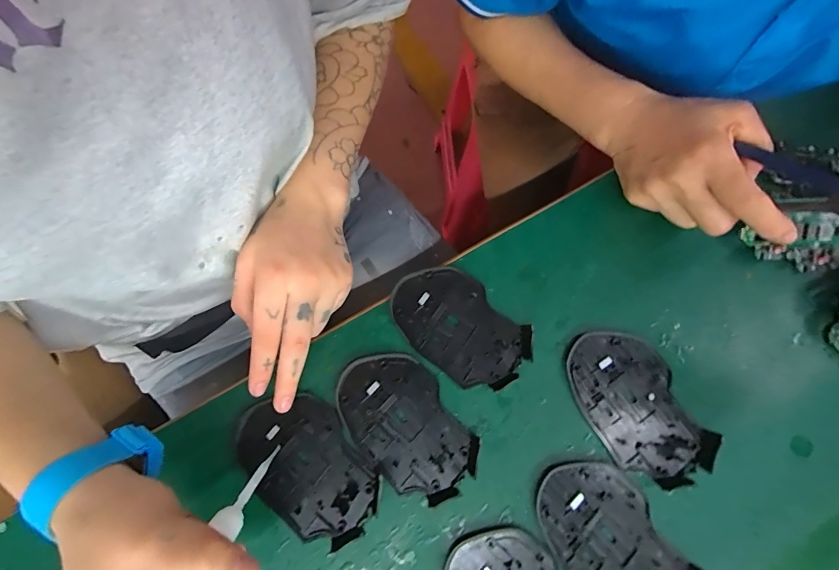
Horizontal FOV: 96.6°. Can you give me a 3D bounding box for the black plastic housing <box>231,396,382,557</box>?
[{"bbox_3d":[-0.082,0.130,0.268,0.070,0.016,0.113,-40,79,-10],"label":"black plastic housing"}]

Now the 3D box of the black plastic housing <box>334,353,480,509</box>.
[{"bbox_3d":[-0.013,0.104,0.279,0.073,0.010,0.113,-34,77,-8],"label":"black plastic housing"}]

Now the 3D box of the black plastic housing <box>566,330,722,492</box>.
[{"bbox_3d":[0.162,0.089,0.280,0.073,0.011,0.113,-22,75,-5],"label":"black plastic housing"}]

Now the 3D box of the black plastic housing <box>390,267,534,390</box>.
[{"bbox_3d":[0.031,0.032,0.299,0.112,0.009,0.071,39,79,11],"label":"black plastic housing"}]

